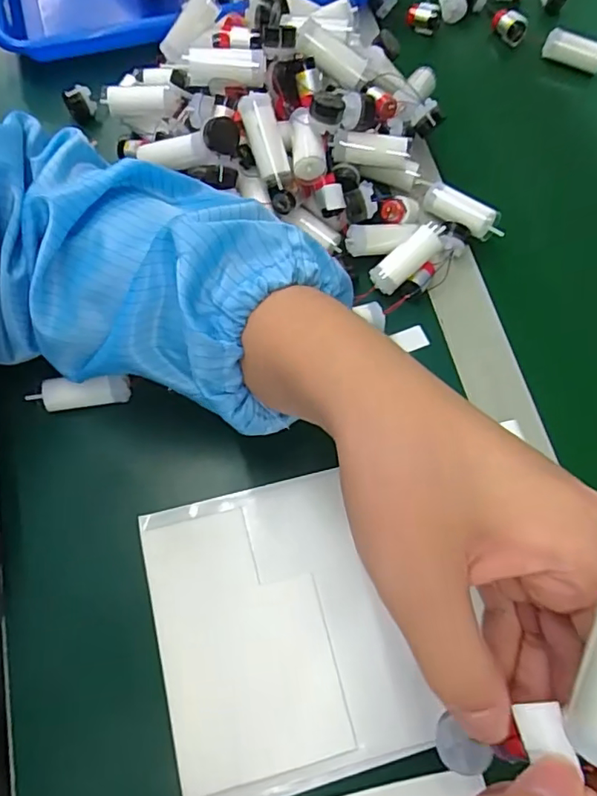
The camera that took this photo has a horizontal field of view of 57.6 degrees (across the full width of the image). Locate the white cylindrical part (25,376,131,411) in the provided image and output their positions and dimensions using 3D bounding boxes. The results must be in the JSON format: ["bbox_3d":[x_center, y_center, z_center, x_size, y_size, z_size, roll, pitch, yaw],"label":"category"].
[{"bbox_3d":[-0.135,-0.003,0.332,0.060,0.013,0.016,-7,70,-3],"label":"white cylindrical part"}]

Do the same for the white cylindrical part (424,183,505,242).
[{"bbox_3d":[0.114,-0.129,0.375,0.058,0.016,0.016,32,73,10],"label":"white cylindrical part"}]

